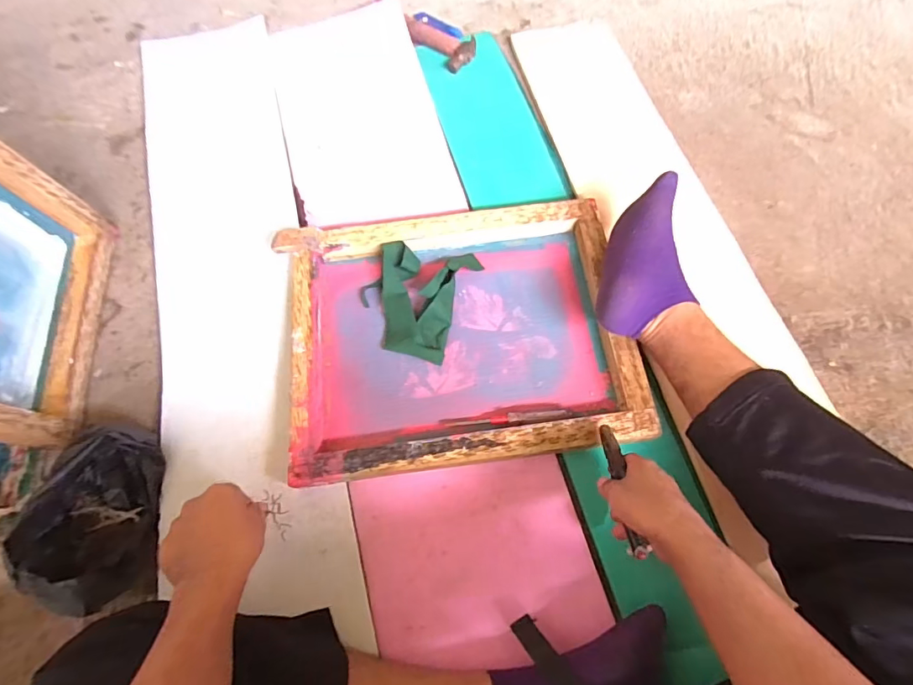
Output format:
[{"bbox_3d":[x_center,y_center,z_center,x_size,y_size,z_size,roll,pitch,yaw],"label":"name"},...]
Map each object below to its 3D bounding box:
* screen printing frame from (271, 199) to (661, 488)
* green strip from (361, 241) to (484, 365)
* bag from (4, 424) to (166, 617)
[{"bbox_3d":[0.002,-0.020,0.677,0.466,0.037,0.377,-8,69,-1],"label":"screen printing frame"},{"bbox_3d":[-0.063,-0.071,0.704,0.146,0.033,0.177,19,71,9],"label":"green strip"},{"bbox_3d":[-0.438,0.208,0.575,0.104,0.101,0.204,-4,69,1],"label":"bag"}]

